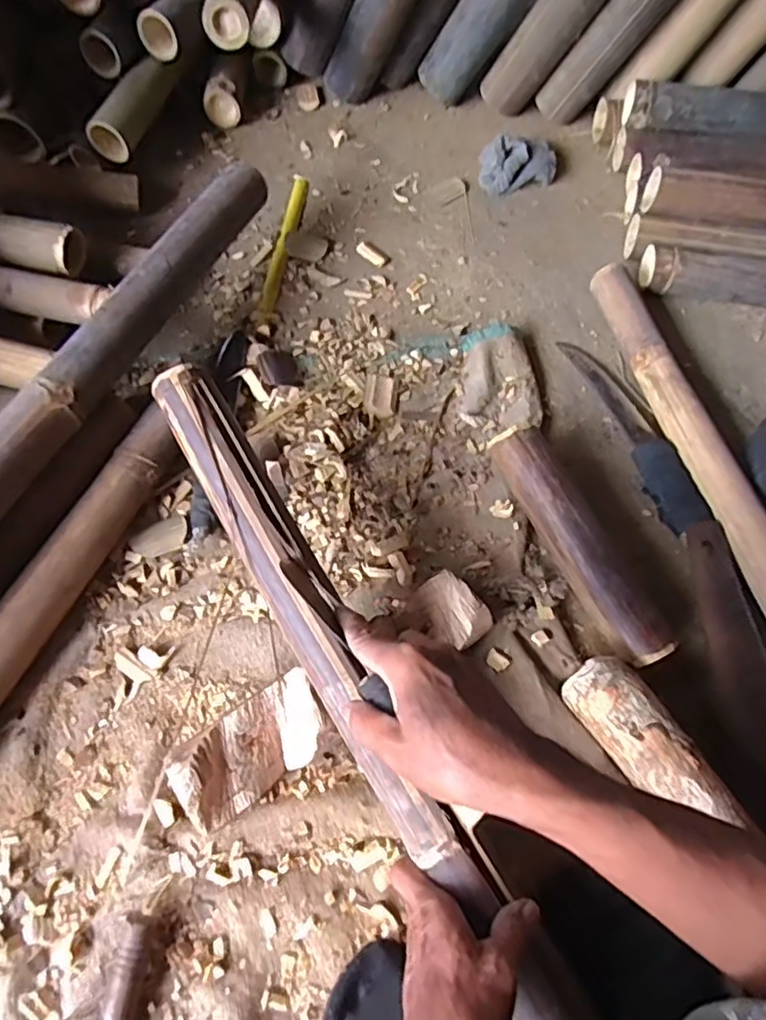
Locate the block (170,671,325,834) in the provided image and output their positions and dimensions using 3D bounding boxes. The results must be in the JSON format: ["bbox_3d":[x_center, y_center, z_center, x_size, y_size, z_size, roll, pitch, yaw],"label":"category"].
[{"bbox_3d":[-0.106,0.197,0.510,0.129,0.053,0.067,-35,71,-18],"label":"block"}]

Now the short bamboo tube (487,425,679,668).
[{"bbox_3d":[0.195,0.032,0.628,0.047,0.055,0.263,-22,67,-14],"label":"short bamboo tube"}]

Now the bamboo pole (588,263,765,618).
[{"bbox_3d":[0.373,-0.010,0.665,0.043,0.053,0.659,-13,65,-10],"label":"bamboo pole"}]

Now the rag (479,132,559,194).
[{"bbox_3d":[0.198,-0.499,0.897,0.112,0.050,0.074,6,64,-1],"label":"rag"}]

